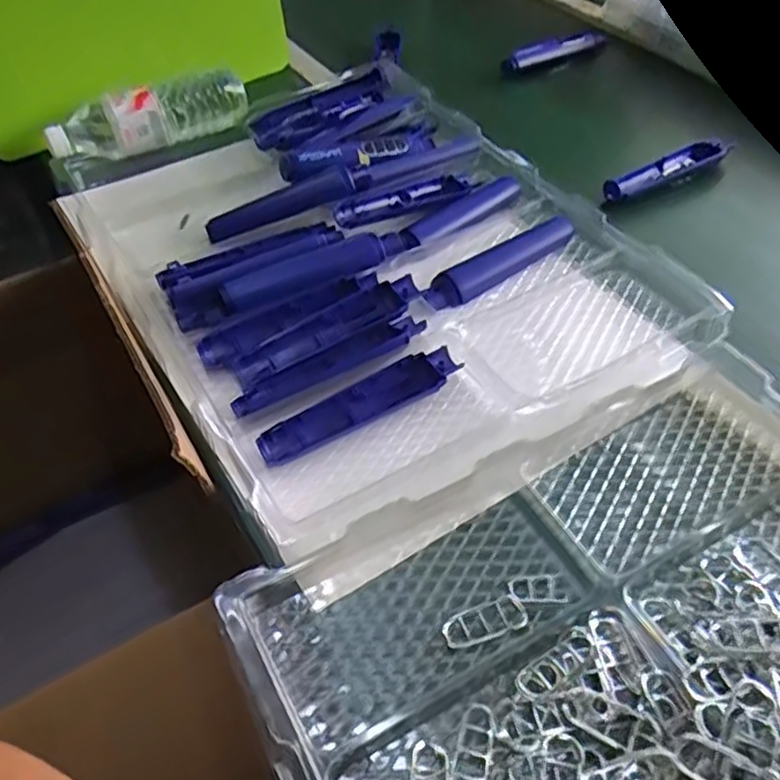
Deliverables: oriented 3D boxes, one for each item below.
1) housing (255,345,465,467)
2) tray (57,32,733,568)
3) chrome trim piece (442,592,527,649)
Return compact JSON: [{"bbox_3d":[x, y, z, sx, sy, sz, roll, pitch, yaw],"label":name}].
[{"bbox_3d":[-0.021,0.010,0.532,0.165,0.013,0.035,-28,54,-21],"label":"housing"},{"bbox_3d":[-0.028,-0.128,0.678,0.451,0.066,0.554,-22,52,-18],"label":"tray"},{"bbox_3d":[0.058,0.142,0.430,0.052,0.007,0.021,-17,51,-14],"label":"chrome trim piece"}]

